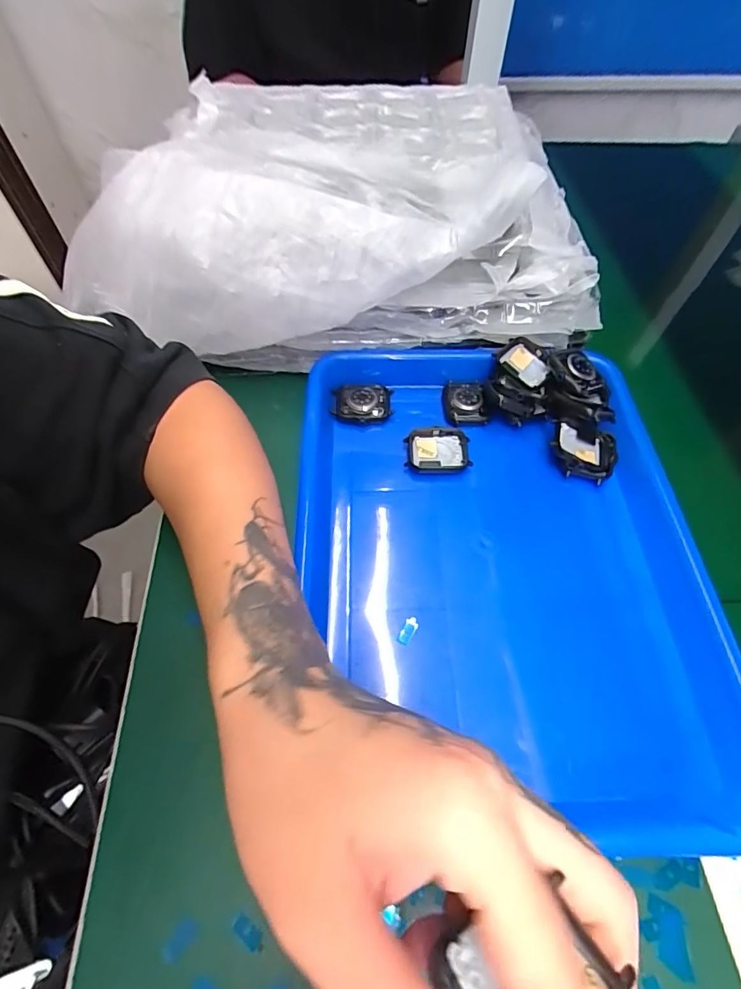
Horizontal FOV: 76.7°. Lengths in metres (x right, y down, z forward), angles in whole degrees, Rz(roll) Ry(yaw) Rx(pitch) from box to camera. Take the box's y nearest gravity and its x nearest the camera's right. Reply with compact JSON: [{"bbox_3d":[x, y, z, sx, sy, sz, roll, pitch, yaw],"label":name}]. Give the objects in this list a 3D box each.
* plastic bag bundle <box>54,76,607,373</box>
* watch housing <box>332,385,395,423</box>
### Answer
[{"bbox_3d":[-0.026,-0.201,0.373,0.383,0.146,0.166,-5,58,-4],"label":"plastic bag bundle"},{"bbox_3d":[-0.007,-0.072,0.385,0.048,0.015,0.038,5,59,4],"label":"watch housing"}]

